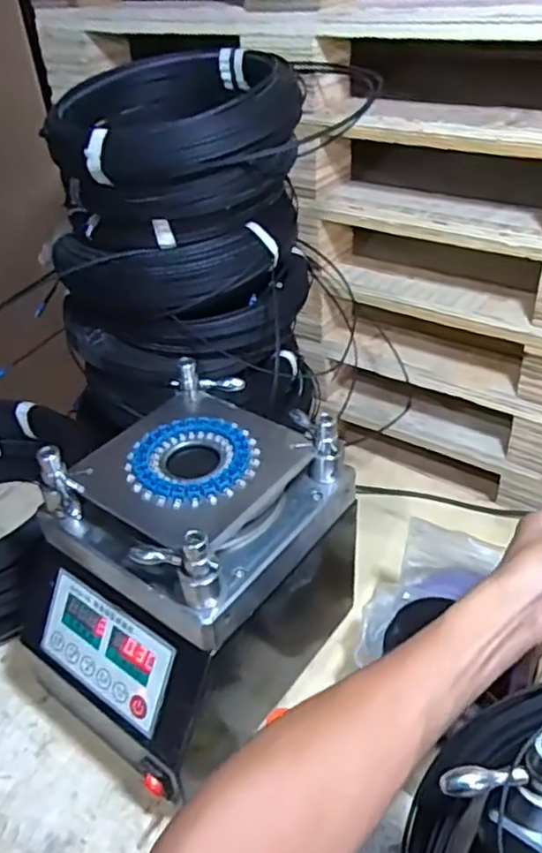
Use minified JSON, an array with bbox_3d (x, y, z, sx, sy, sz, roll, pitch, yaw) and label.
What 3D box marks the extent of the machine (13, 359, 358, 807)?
[{"bbox_3d":[-0.081,0.143,0.662,0.228,0.274,0.290,23,46,32],"label":"machine"}]

